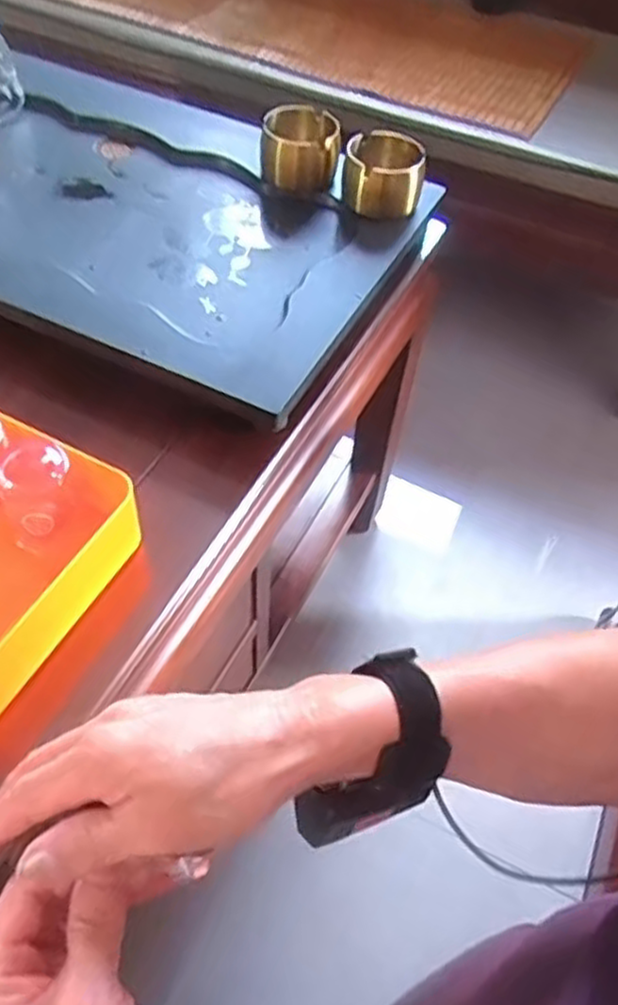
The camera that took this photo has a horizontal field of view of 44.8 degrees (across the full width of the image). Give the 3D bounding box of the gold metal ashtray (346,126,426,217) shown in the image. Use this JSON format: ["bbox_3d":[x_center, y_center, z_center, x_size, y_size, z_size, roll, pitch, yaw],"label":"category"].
[{"bbox_3d":[0.073,-0.322,0.744,0.076,0.058,0.072,7,53,0],"label":"gold metal ashtray"}]

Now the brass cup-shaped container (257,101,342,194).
[{"bbox_3d":[-0.010,-0.353,0.759,0.075,0.063,0.067,-1,54,-6],"label":"brass cup-shaped container"}]

